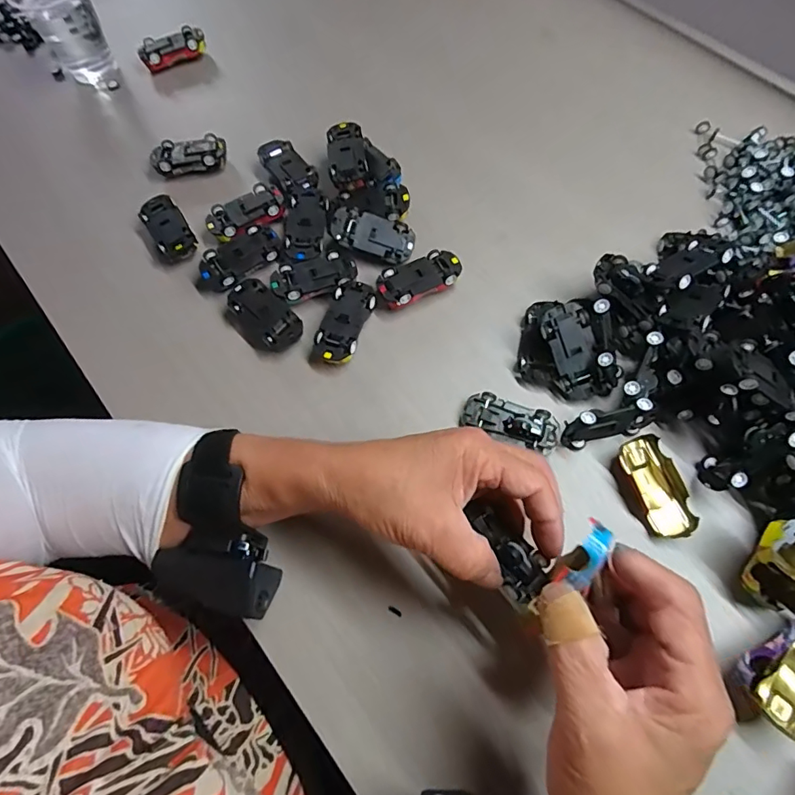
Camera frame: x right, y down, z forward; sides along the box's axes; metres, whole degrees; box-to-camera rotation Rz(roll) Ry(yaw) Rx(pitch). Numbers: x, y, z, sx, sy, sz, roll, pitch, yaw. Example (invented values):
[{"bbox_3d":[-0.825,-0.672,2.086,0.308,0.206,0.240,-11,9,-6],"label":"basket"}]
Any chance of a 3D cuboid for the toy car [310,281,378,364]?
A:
[{"bbox_3d":[-0.038,-0.054,0.360,0.031,0.017,0.065,19,71,9],"label":"toy car"}]

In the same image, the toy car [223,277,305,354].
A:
[{"bbox_3d":[-0.100,-0.058,0.365,0.038,0.026,0.060,-41,73,-12],"label":"toy car"}]

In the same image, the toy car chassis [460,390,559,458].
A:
[{"bbox_3d":[0.078,0.015,0.332,0.065,0.012,0.029,20,71,9],"label":"toy car chassis"}]

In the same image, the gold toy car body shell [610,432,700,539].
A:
[{"bbox_3d":[0.165,0.058,0.315,0.038,0.015,0.063,-24,70,-7],"label":"gold toy car body shell"}]

